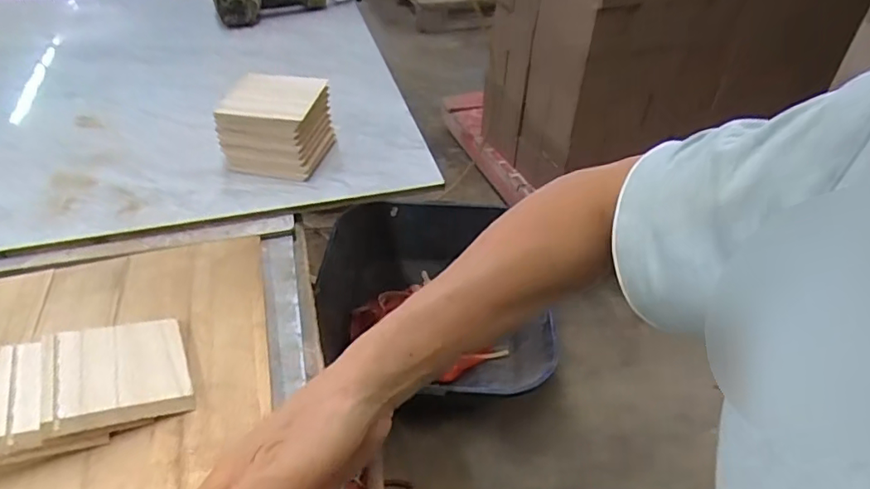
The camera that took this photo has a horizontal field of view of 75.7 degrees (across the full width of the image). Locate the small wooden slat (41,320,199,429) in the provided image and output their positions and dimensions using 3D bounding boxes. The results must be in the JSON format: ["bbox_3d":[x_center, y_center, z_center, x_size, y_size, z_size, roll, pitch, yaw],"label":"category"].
[{"bbox_3d":[-0.237,0.094,0.419,0.093,0.010,0.091,-4,36,-30],"label":"small wooden slat"}]

